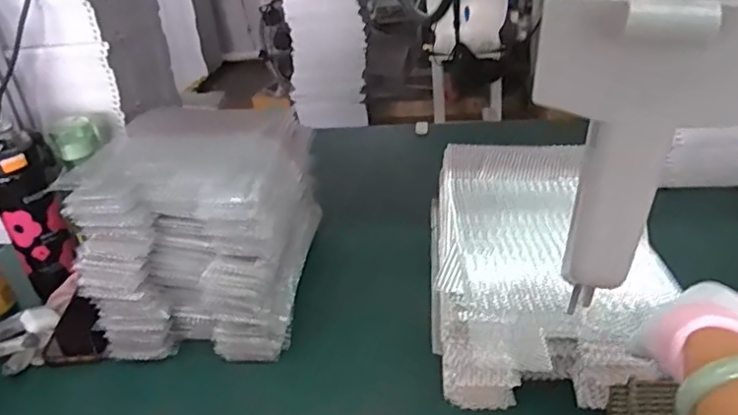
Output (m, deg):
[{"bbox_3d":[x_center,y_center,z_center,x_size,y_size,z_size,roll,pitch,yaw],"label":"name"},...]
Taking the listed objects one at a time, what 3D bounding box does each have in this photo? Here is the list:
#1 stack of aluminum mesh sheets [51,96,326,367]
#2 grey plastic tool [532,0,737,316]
[{"bbox_3d":[-0.214,0.022,0.747,0.233,0.228,0.295,-3,29,5],"label":"stack of aluminum mesh sheets"},{"bbox_3d":[0.085,-0.026,0.181,0.060,0.113,0.060,6,30,20],"label":"grey plastic tool"}]

